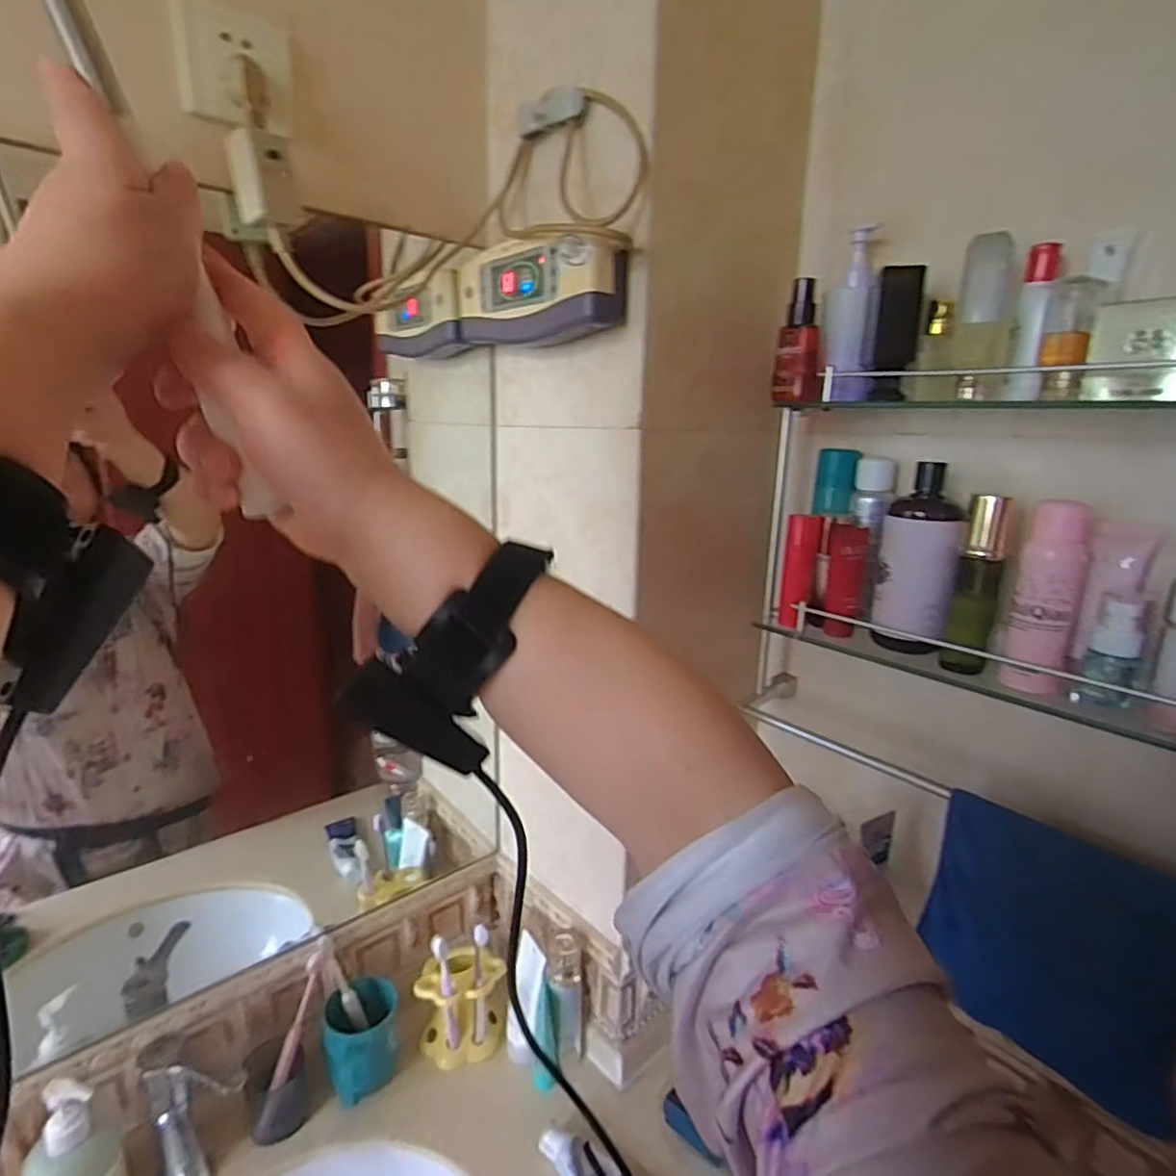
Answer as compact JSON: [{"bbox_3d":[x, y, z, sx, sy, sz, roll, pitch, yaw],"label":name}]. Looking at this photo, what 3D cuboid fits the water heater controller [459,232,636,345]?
[{"bbox_3d":[-0.051,-0.296,0.657,0.053,0.087,0.223,-12,19,-43],"label":"water heater controller"}]

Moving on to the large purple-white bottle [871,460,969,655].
[{"bbox_3d":[0.309,-0.026,0.607,0.059,0.171,0.080,5,14,14],"label":"large purple-white bottle"}]

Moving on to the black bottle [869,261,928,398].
[{"bbox_3d":[0.280,-0.230,0.587,0.035,0.111,0.024,6,15,19],"label":"black bottle"}]

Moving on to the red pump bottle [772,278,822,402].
[{"bbox_3d":[0.211,-0.244,0.641,0.044,0.116,0.033,5,14,14],"label":"red pump bottle"}]

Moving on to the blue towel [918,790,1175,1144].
[{"bbox_3d":[0.395,0.312,0.554,0.026,0.222,0.185,-9,17,-36],"label":"blue towel"}]

